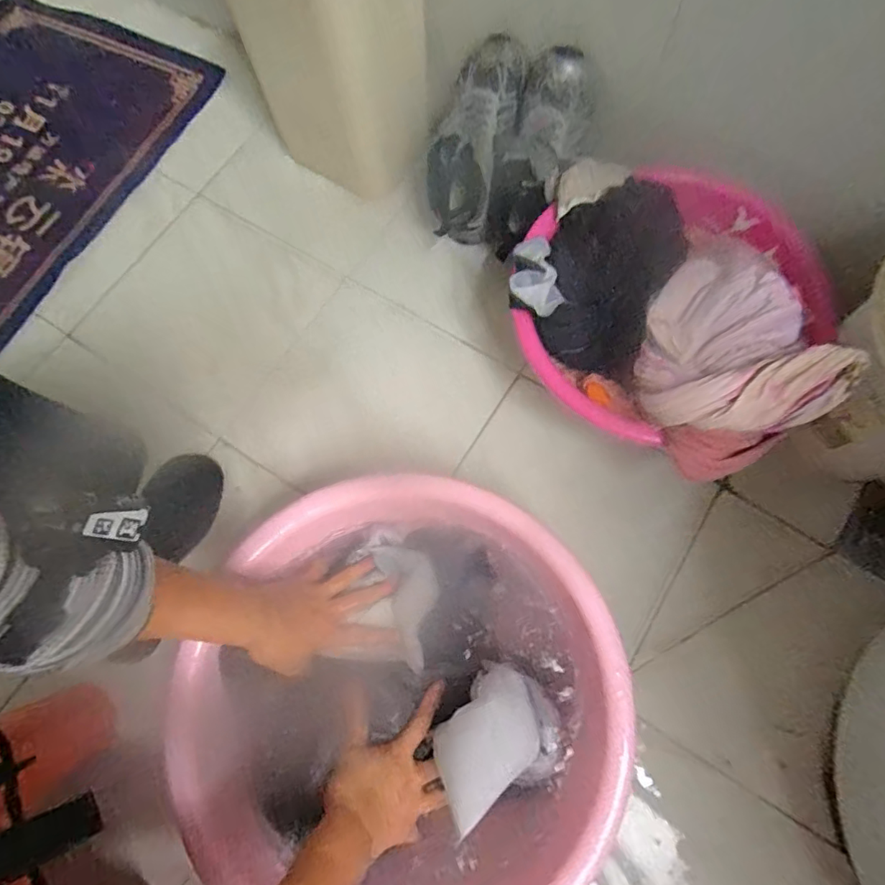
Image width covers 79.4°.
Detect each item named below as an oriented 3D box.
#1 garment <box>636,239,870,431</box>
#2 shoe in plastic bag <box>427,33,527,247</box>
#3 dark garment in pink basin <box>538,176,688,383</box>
[{"bbox_3d":[0.268,-0.094,0.513,0.156,0.075,0.192,-24,72,-5],"label":"garment"},{"bbox_3d":[0.037,-0.403,0.720,0.095,0.106,0.251,20,114,7],"label":"shoe in plastic bag"},{"bbox_3d":[0.193,-0.204,0.643,0.151,0.087,0.234,24,75,10],"label":"dark garment in pink basin"}]

